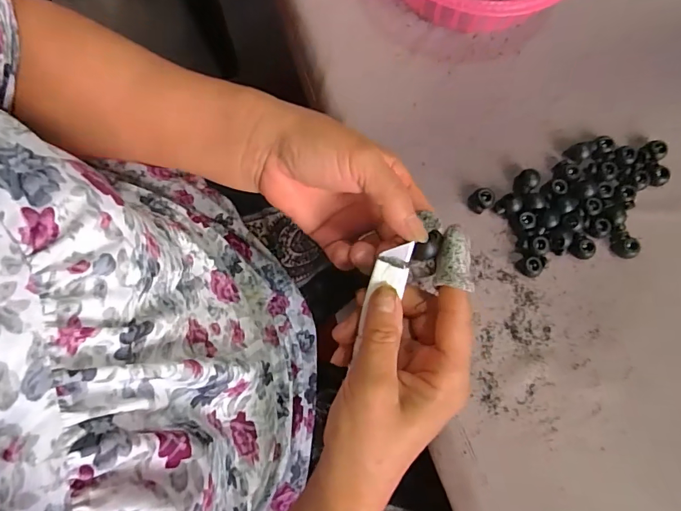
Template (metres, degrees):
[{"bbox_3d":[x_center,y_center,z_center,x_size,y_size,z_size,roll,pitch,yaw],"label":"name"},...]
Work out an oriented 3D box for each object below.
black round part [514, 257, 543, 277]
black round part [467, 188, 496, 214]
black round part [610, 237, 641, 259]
[{"bbox_3d":[0.136,0.008,0.309,0.014,0.010,0.015,0,77,0],"label":"black round part"},{"bbox_3d":[0.104,-0.041,0.320,0.018,0.012,0.015,-33,79,-7],"label":"black round part"},{"bbox_3d":[0.207,-0.005,0.312,0.015,0.010,0.015,0,77,0],"label":"black round part"}]

